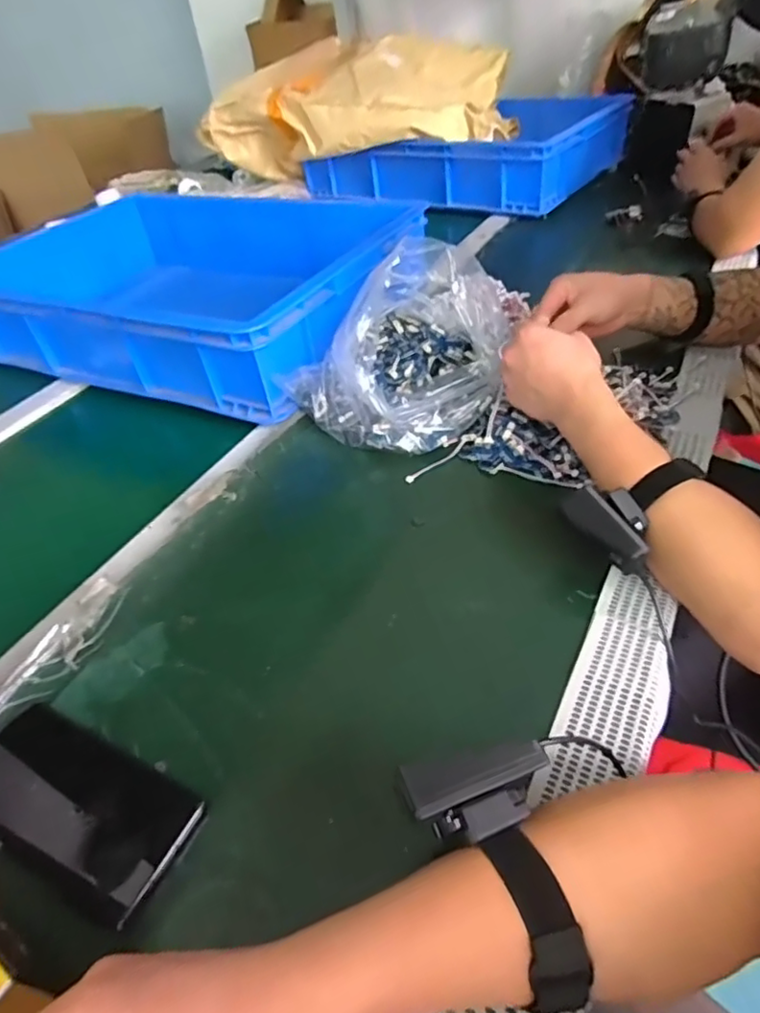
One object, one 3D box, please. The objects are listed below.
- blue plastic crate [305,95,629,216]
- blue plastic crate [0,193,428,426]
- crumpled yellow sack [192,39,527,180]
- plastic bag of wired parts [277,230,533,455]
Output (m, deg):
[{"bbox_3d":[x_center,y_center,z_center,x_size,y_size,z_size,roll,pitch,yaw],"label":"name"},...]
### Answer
[{"bbox_3d":[0.190,-0.775,1.267,0.620,0.124,0.441,20,48,27],"label":"blue plastic crate"},{"bbox_3d":[-0.266,-0.323,0.846,0.627,0.114,0.428,18,47,25],"label":"blue plastic crate"},{"bbox_3d":[-0.021,-0.863,1.262,0.613,0.176,0.383,13,46,21],"label":"crumpled yellow sack"},{"bbox_3d":[0.032,-0.168,0.629,0.186,0.134,0.204,26,51,31],"label":"plastic bag of wired parts"}]

